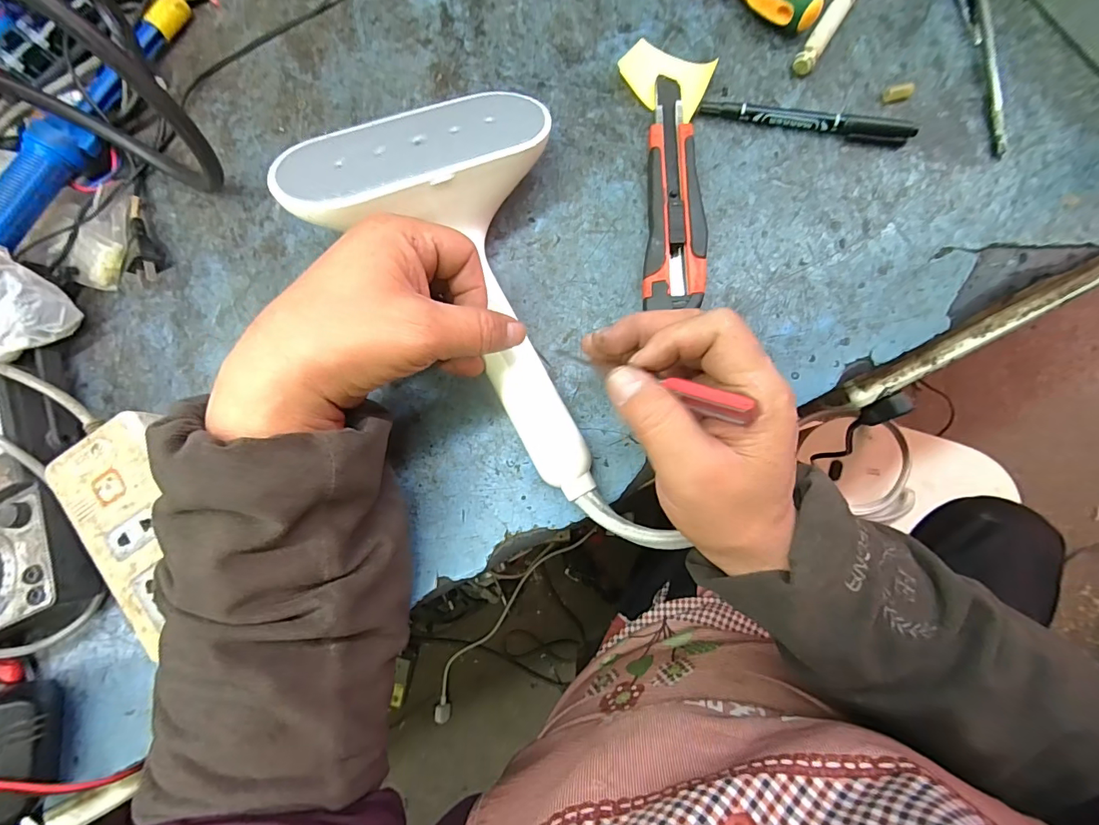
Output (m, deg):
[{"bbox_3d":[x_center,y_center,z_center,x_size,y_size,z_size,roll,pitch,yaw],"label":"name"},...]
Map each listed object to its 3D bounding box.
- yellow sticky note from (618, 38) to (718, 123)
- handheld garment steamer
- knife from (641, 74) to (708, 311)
[{"bbox_3d":[0.079,-0.231,0.321,0.064,0.016,0.040,35,86,9],"label":"yellow sticky note"},{"bbox_3d":[-0.029,-0.046,0.290,0.147,0.079,0.299,-23,92,2],"label":"handheld garment steamer"},{"bbox_3d":[0.085,-0.148,0.311,0.038,0.017,0.166,3,82,6],"label":"knife"}]

